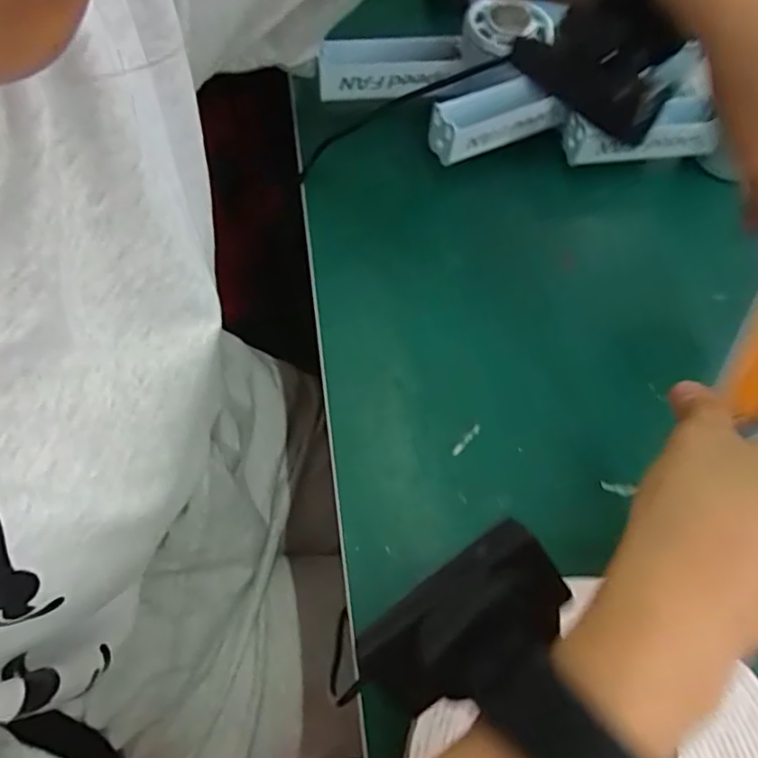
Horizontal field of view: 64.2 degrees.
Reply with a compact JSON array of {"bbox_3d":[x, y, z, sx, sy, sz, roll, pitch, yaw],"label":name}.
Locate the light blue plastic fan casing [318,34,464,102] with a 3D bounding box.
[{"bbox_3d":[0.007,-0.205,0.397,0.093,0.030,0.025,-9,67,-7],"label":"light blue plastic fan casing"}]

